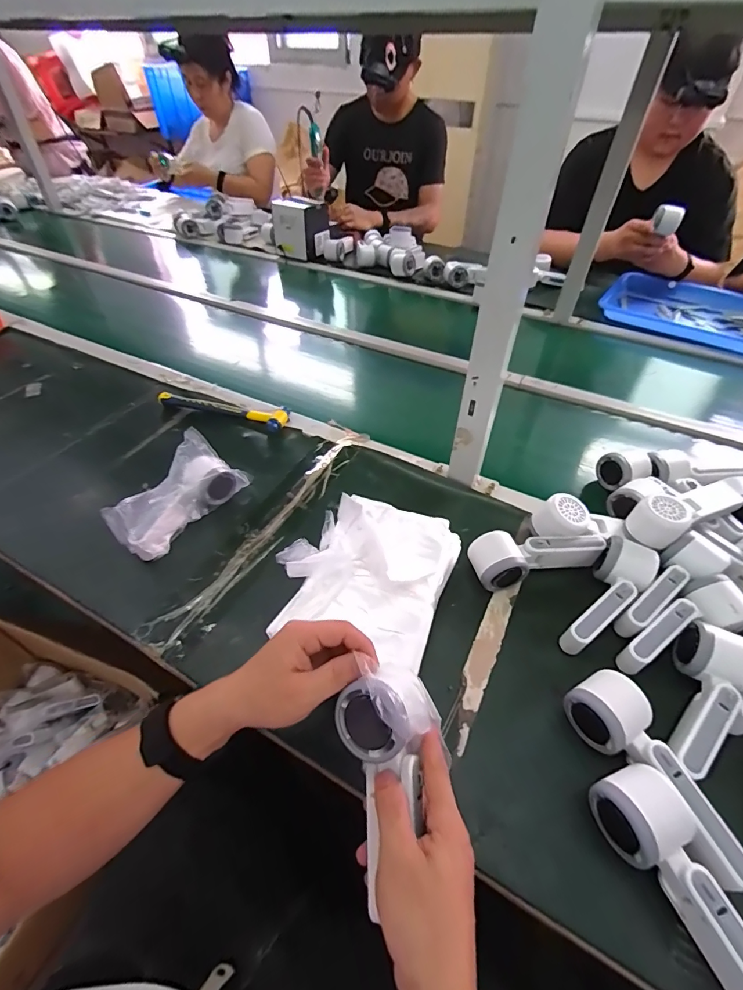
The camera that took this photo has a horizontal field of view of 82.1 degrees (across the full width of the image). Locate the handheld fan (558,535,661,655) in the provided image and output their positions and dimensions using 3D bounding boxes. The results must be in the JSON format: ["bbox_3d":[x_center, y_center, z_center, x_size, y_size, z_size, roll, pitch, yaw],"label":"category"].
[{"bbox_3d":[0.268,0.117,0.493,0.154,0.054,0.058,-35,56,-29],"label":"handheld fan"}]

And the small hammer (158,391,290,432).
[{"bbox_3d":[-0.266,-0.152,0.754,0.241,0.021,0.047,12,47,10],"label":"small hammer"}]

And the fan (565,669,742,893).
[{"bbox_3d":[0.241,0.245,0.376,0.069,0.048,0.166,-11,48,-11],"label":"fan"}]

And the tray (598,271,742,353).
[{"bbox_3d":[0.840,-0.449,1.062,0.465,0.039,0.277,28,52,23],"label":"tray"}]

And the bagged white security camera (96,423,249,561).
[{"bbox_3d":[-0.257,-0.001,0.580,0.065,0.076,0.174,24,51,20],"label":"bagged white security camera"}]

